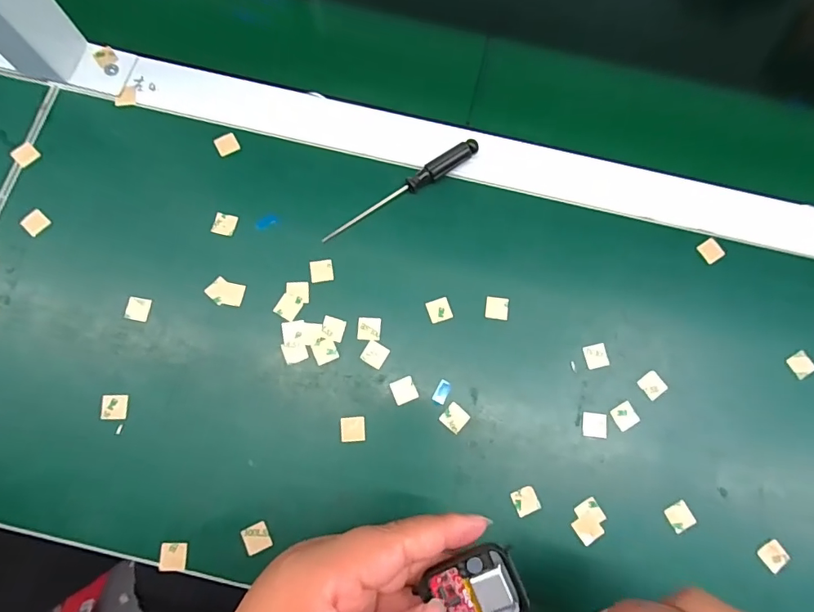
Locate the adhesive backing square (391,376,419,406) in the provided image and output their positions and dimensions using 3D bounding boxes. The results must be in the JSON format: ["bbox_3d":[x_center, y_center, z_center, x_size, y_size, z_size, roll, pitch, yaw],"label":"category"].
[{"bbox_3d":[-0.002,0.057,0.308,0.016,0.004,0.016,-21,75,-7],"label":"adhesive backing square"}]

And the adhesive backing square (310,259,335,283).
[{"bbox_3d":[-0.060,-0.025,0.326,0.016,0.004,0.016,-8,82,-10],"label":"adhesive backing square"}]

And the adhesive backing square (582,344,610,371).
[{"bbox_3d":[0.131,0.035,0.317,0.016,0.004,0.016,-11,77,-6],"label":"adhesive backing square"}]

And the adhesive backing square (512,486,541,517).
[{"bbox_3d":[0.076,0.125,0.294,0.016,0.004,0.015,-23,76,-7],"label":"adhesive backing square"}]

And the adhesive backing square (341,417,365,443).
[{"bbox_3d":[-0.035,0.081,0.300,0.015,0.004,0.015,-3,78,-2],"label":"adhesive backing square"}]

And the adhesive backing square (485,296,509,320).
[{"bbox_3d":[0.063,0.002,0.323,0.016,0.004,0.016,8,80,2],"label":"adhesive backing square"}]

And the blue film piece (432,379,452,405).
[{"bbox_3d":[0.023,0.057,0.307,0.008,0.004,0.016,26,78,4],"label":"blue film piece"}]

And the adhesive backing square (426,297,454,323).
[{"bbox_3d":[0.023,0.003,0.322,0.016,0.004,0.015,-18,77,-8],"label":"adhesive backing square"}]

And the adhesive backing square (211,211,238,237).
[{"bbox_3d":[-0.132,-0.059,0.332,0.015,0.004,0.016,15,74,-8],"label":"adhesive backing square"}]

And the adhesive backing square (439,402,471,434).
[{"bbox_3d":[0.032,0.074,0.305,0.016,0.004,0.015,40,79,6],"label":"adhesive backing square"}]

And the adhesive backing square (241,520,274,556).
[{"bbox_3d":[-0.093,0.144,0.284,0.016,0.004,0.016,-29,80,-7],"label":"adhesive backing square"}]

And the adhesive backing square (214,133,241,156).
[{"bbox_3d":[-0.135,-0.121,0.346,0.016,0.004,0.016,-33,82,-17],"label":"adhesive backing square"}]

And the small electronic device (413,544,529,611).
[{"bbox_3d":[0.032,0.130,0.206,0.041,0.006,0.038,-27,80,-7],"label":"small electronic device"}]

